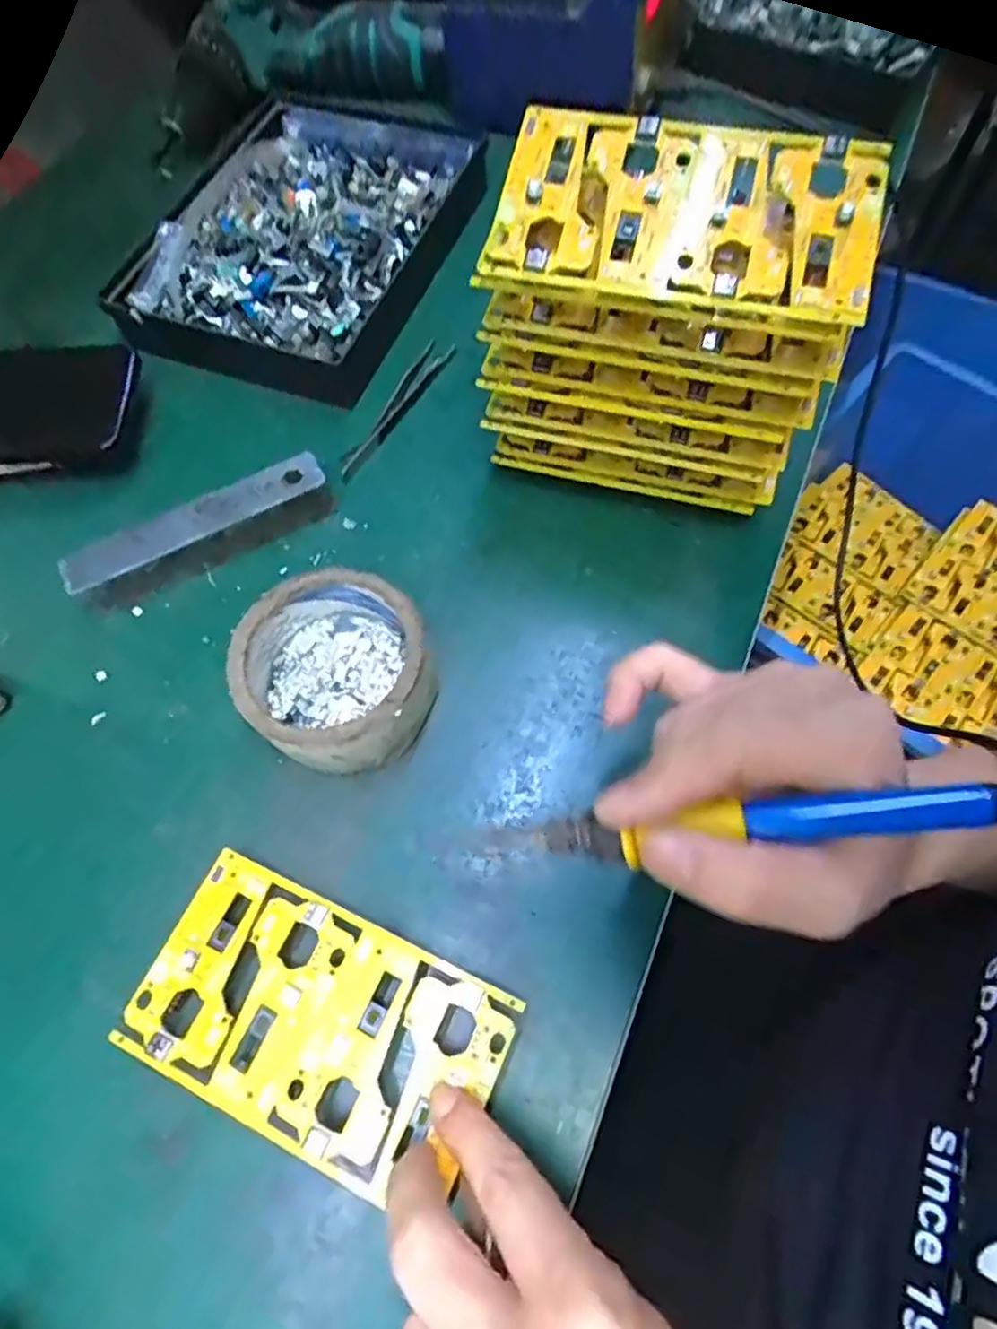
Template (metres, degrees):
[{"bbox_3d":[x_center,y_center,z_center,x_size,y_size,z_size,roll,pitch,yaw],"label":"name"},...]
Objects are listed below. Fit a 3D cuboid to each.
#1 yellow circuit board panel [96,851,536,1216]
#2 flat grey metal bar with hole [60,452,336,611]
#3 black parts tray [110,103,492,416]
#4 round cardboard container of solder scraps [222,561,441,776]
[{"bbox_3d":[-0.070,0.136,0.265,0.137,0.005,0.078,23,68,10],"label":"yellow circuit board panel"},{"bbox_3d":[-0.154,-0.069,0.368,0.137,0.027,0.028,-28,69,-12],"label":"flat grey metal bar with hole"},{"bbox_3d":[-0.125,-0.284,0.461,0.185,0.036,0.241,19,68,12],"label":"black parts tray"},{"bbox_3d":[-0.075,0.005,0.322,0.086,0.047,0.082,-1,65,3],"label":"round cardboard container of solder scraps"}]

